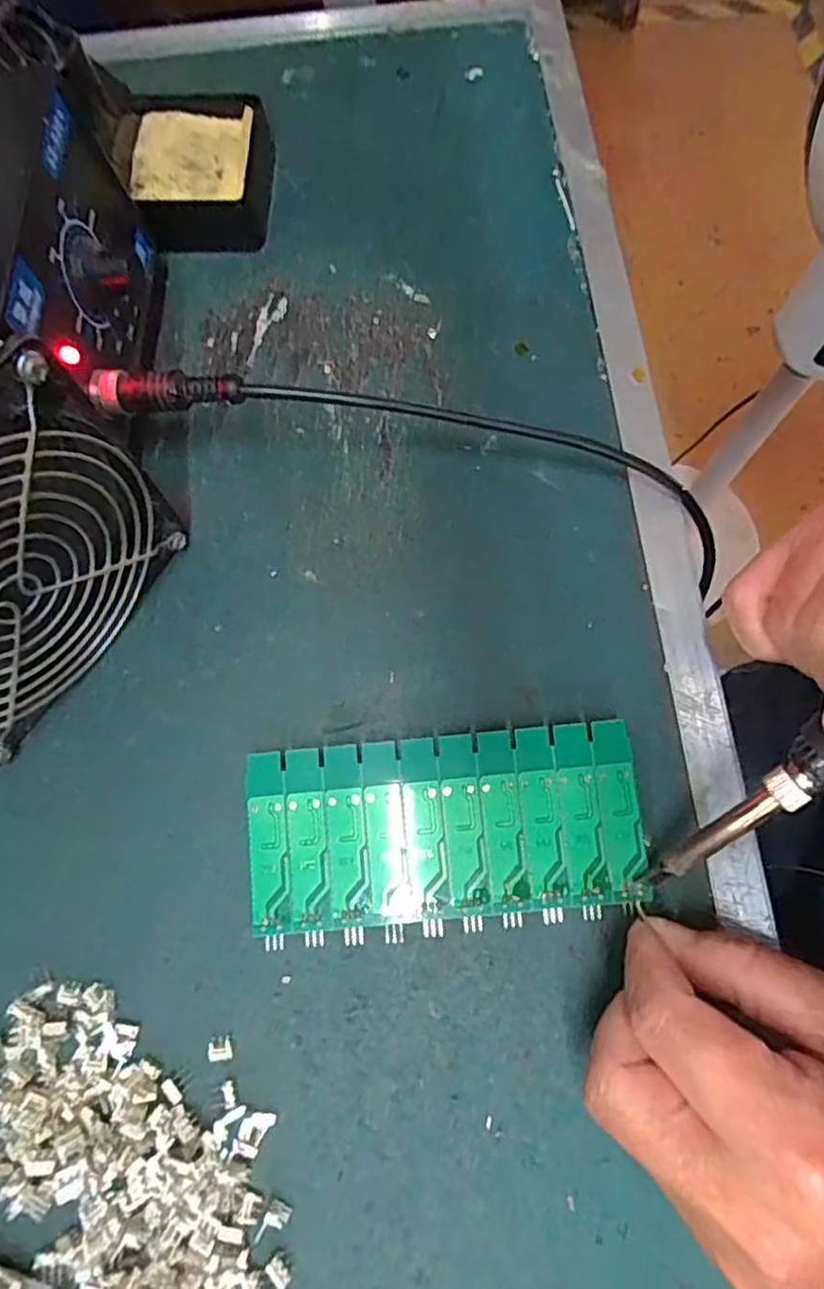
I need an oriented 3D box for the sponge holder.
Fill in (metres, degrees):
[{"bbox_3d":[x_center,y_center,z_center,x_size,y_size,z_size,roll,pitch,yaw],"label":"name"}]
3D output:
[{"bbox_3d":[-0.101,-0.229,0.330,0.063,0.024,0.074,-3,73,0],"label":"sponge holder"}]

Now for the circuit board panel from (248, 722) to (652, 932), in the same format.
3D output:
[{"bbox_3d":[0.011,0.065,0.243,0.137,0.009,0.062,-5,73,0],"label":"circuit board panel"}]

